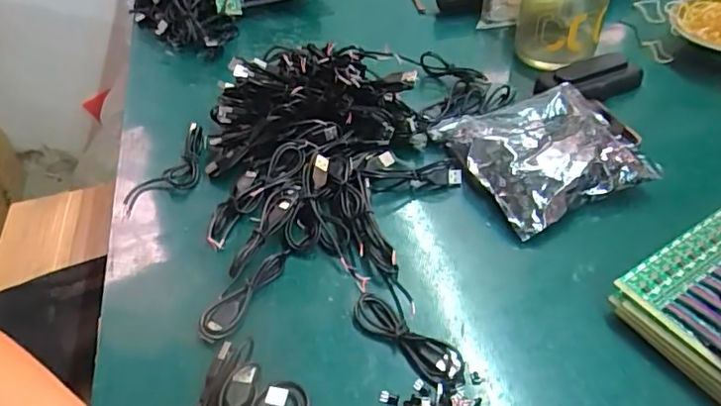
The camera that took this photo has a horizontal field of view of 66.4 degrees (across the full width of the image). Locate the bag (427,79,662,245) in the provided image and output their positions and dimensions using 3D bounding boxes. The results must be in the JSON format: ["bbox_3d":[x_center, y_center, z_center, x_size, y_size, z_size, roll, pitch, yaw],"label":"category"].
[{"bbox_3d":[0.165,-0.053,0.491,0.148,0.042,0.149,-19,47,-16],"label":"bag"}]

